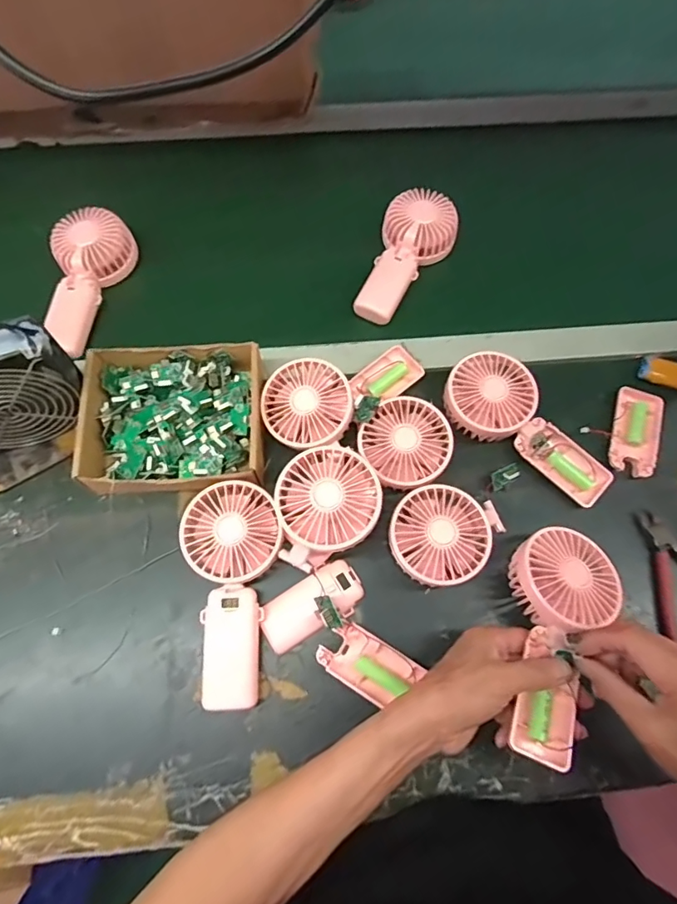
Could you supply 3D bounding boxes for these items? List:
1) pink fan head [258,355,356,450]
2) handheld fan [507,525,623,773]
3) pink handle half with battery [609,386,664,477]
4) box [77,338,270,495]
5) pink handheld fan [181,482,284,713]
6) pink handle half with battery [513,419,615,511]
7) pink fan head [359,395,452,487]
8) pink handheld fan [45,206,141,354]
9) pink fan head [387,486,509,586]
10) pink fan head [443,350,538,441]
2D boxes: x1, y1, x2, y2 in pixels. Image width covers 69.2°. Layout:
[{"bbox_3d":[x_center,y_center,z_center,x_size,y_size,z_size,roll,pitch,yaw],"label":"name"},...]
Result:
[{"bbox_3d":[-0.030,-0.047,0.477,0.085,0.029,0.087,-25,70,-11],"label":"pink fan head"},{"bbox_3d":[0.179,0.149,0.400,0.084,0.033,0.182,18,65,6],"label":"handheld fan"},{"bbox_3d":[0.312,-0.022,0.517,0.048,0.017,0.099,19,68,7],"label":"pink handle half with battery"},{"bbox_3d":[-0.158,-0.032,0.478,0.165,0.043,0.146,-5,68,-3],"label":"box"},{"bbox_3d":[-0.086,0.122,0.433,0.085,0.046,0.184,-11,68,-5],"label":"pink handheld fan"},{"bbox_3d":[0.225,0.006,0.490,0.096,0.025,0.046,41,73,15],"label":"pink handle half with battery"},{"bbox_3d":[0.067,-0.007,0.480,0.087,0.033,0.084,0,67,-1],"label":"pink fan head"},{"bbox_3d":[-0.285,-0.195,0.561,0.086,0.057,0.159,3,67,0],"label":"pink handheld fan"},{"bbox_3d":[0.094,0.075,0.456,0.090,0.044,0.102,34,71,13],"label":"pink fan head"},{"bbox_3d":[0.152,-0.056,0.504,0.087,0.046,0.085,0,67,-1],"label":"pink fan head"}]

